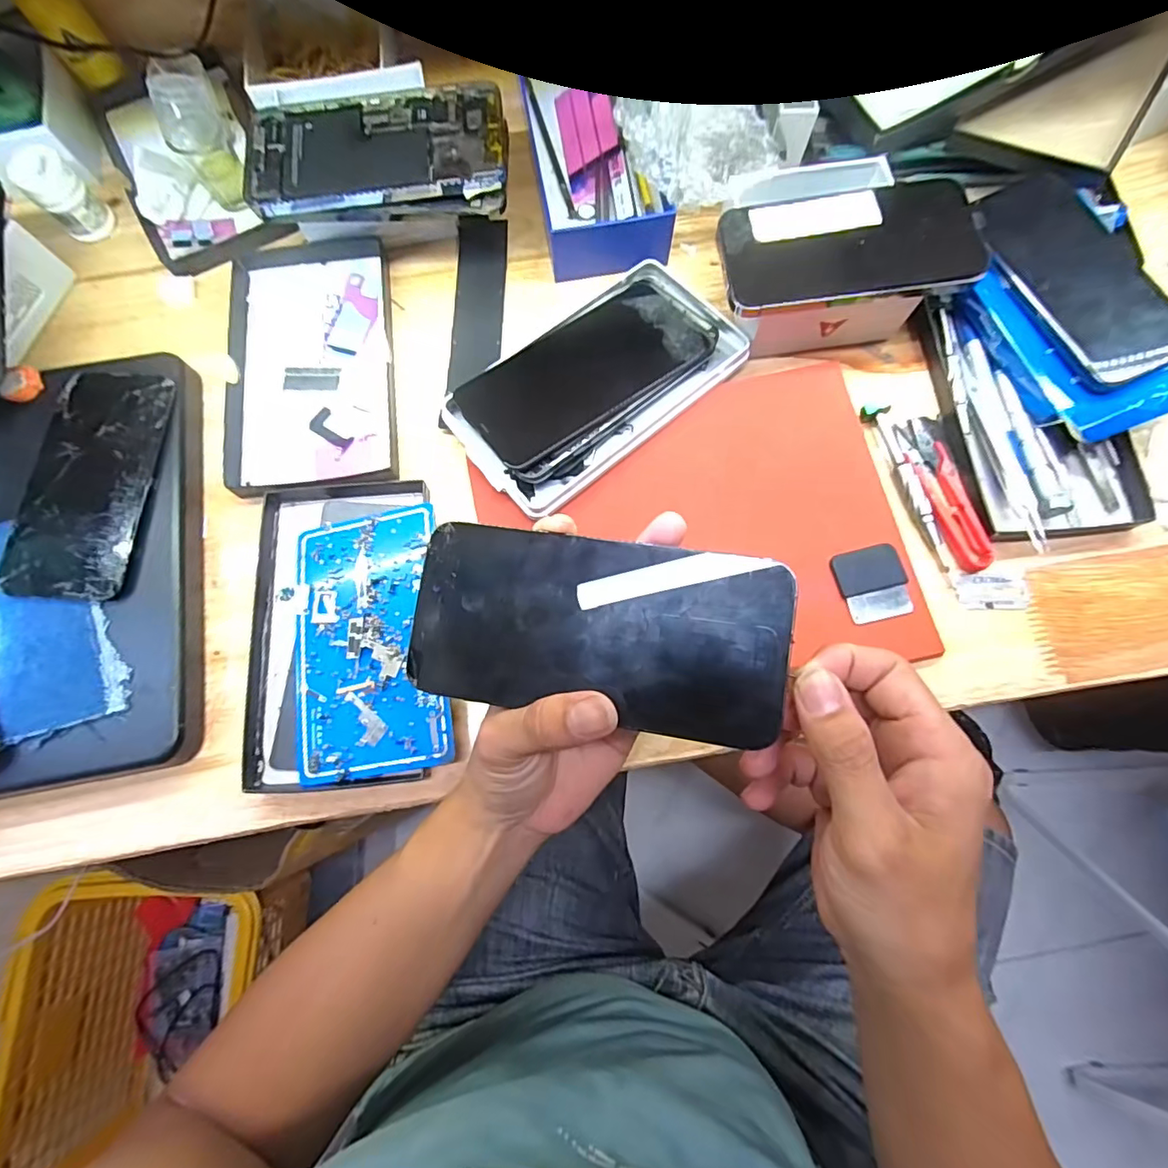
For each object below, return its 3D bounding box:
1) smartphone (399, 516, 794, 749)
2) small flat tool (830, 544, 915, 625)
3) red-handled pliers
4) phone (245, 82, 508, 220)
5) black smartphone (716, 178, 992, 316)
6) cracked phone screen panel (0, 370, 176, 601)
[{"bbox_3d":[0.004,0.019,0.231,0.156,0.012,0.074,8,78,10],"label":"smartphone"},{"bbox_3d":[0.169,0.000,0.318,0.039,0.007,0.042,-13,76,-2],"label":"small flat tool"},{"bbox_3d":[0.222,-0.058,0.335,0.026,0.006,0.102,-13,76,-2],"label":"red-handled pliers"},{"bbox_3d":[-0.128,-0.268,0.342,0.158,0.013,0.077,-6,79,1],"label":"phone"},{"bbox_3d":[0.157,-0.202,0.323,0.145,0.006,0.072,-7,79,2],"label":"black smartphone"},{"bbox_3d":[-0.297,-0.063,0.326,0.068,0.008,0.144,3,76,2],"label":"cracked phone screen panel"}]

